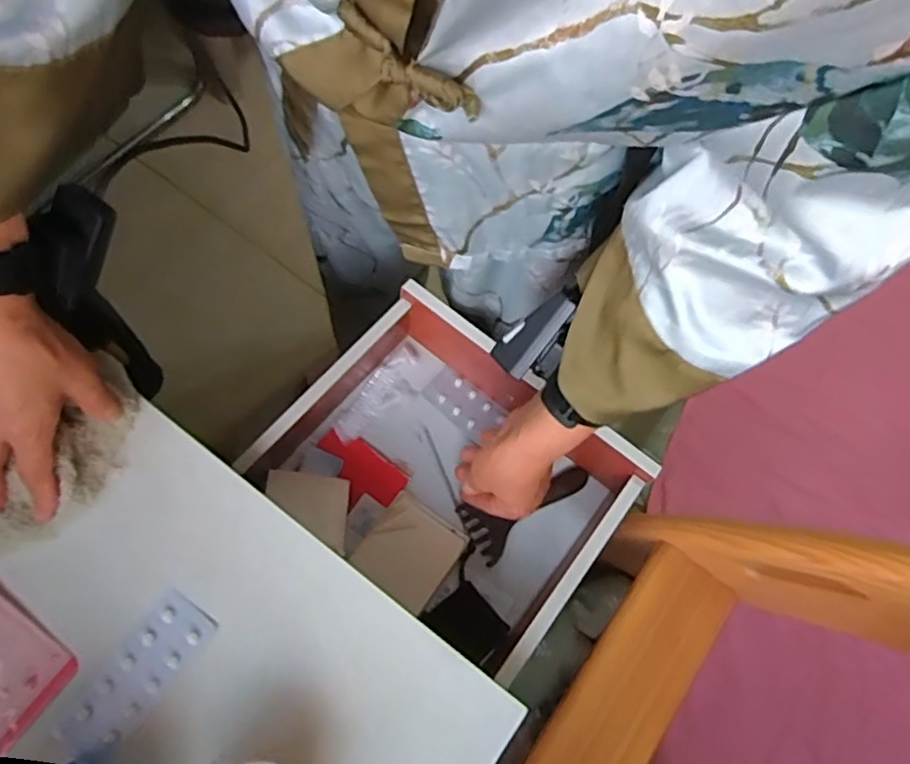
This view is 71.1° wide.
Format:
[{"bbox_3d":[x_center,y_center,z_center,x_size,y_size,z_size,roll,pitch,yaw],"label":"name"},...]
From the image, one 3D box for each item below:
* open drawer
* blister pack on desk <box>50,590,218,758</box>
[{"bbox_3d":[-0.003,0.079,0.561,0.269,0.084,0.219,37,75,9],"label":"open drawer"},{"bbox_3d":[-0.214,0.198,0.428,0.042,0.005,0.107,34,74,9],"label":"blister pack on desk"}]

